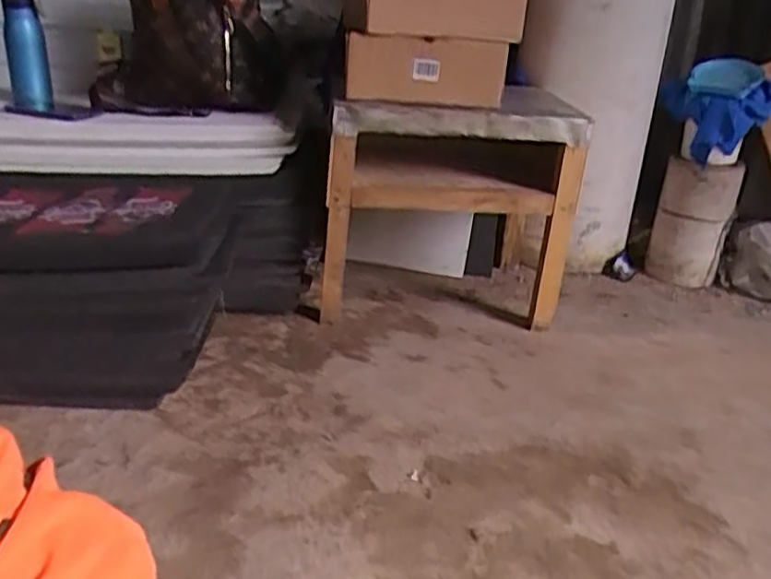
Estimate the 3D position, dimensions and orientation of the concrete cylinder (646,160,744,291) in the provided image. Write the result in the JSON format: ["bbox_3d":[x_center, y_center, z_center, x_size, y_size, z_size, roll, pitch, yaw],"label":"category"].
[{"bbox_3d":[0.635,-0.133,1.516,0.145,0.249,0.161,16,26,26],"label":"concrete cylinder"}]

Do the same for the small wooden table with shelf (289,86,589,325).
[{"bbox_3d":[0.118,-0.180,1.396,0.442,0.382,0.459,6,24,5],"label":"small wooden table with shelf"}]

